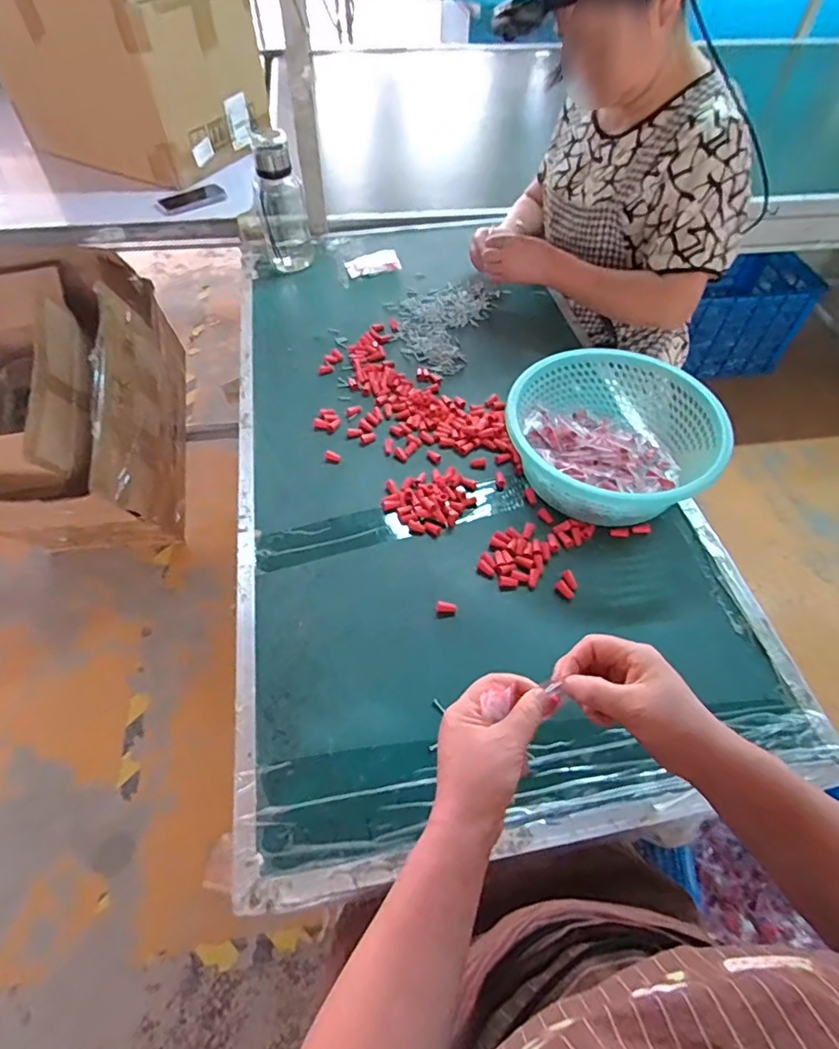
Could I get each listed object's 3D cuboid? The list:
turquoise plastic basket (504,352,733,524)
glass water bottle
[{"bbox_3d":[0.252,-0.114,0.742,0.271,0.105,0.253,6,53,4],"label":"turquoise plastic basket"},{"bbox_3d":[-0.253,-0.595,1.019,0.090,0.207,0.084,-10,54,-8],"label":"glass water bottle"}]

